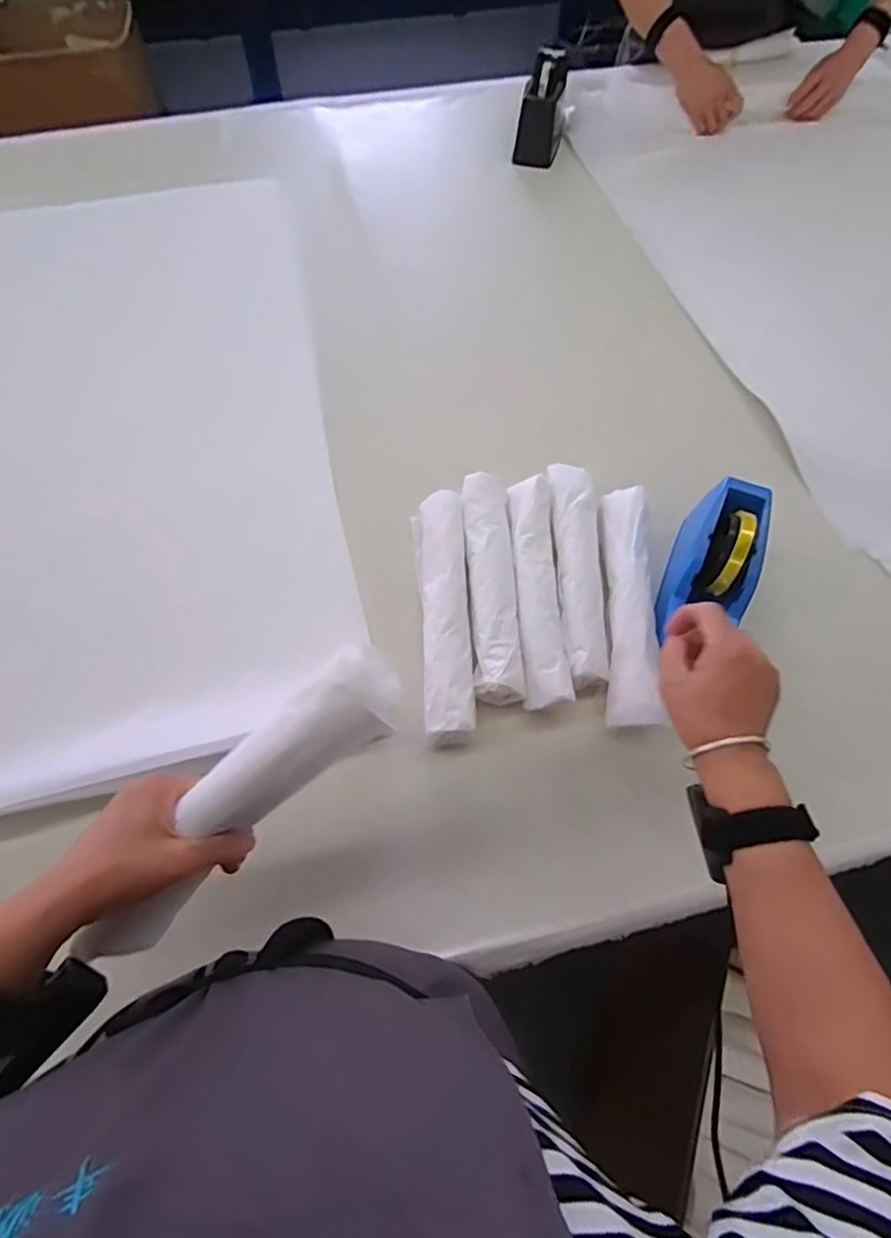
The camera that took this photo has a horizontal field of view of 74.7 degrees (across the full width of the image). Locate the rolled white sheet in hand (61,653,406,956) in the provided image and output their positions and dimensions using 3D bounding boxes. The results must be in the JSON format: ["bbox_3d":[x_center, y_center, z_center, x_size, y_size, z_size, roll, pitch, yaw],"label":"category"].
[{"bbox_3d":[-0.138,0.127,0.394,0.284,0.044,0.057,-46,70,8],"label":"rolled white sheet in hand"}]

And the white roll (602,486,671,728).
[{"bbox_3d":[0.190,-0.021,0.615,0.052,0.042,0.269,3,64,1],"label":"white roll"}]

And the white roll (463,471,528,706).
[{"bbox_3d":[0.047,-0.041,0.645,0.059,0.048,0.266,-2,64,-1],"label":"white roll"}]

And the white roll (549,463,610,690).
[{"bbox_3d":[0.143,-0.055,0.640,0.057,0.040,0.256,1,64,0],"label":"white roll"}]

